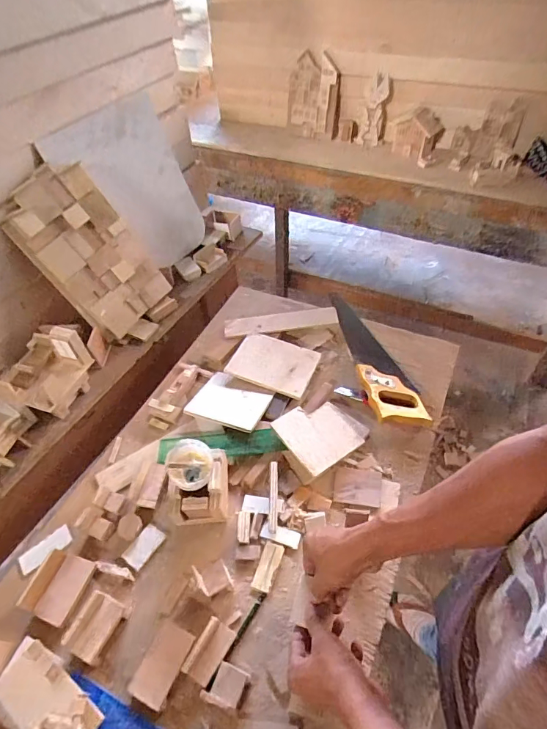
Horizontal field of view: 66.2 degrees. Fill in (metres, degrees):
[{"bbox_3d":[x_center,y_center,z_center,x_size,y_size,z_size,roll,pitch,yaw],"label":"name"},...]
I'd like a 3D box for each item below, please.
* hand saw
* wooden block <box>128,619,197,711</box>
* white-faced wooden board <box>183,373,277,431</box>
[{"bbox_3d":[0.201,-0.021,0.840,0.100,0.040,0.346,-11,49,-4],"label":"hand saw"},{"bbox_3d":[-0.137,0.372,0.524,0.049,0.014,0.085,21,54,22],"label":"wooden block"},{"bbox_3d":[-0.080,0.067,0.784,0.131,0.014,0.104,20,50,16],"label":"white-faced wooden board"}]

